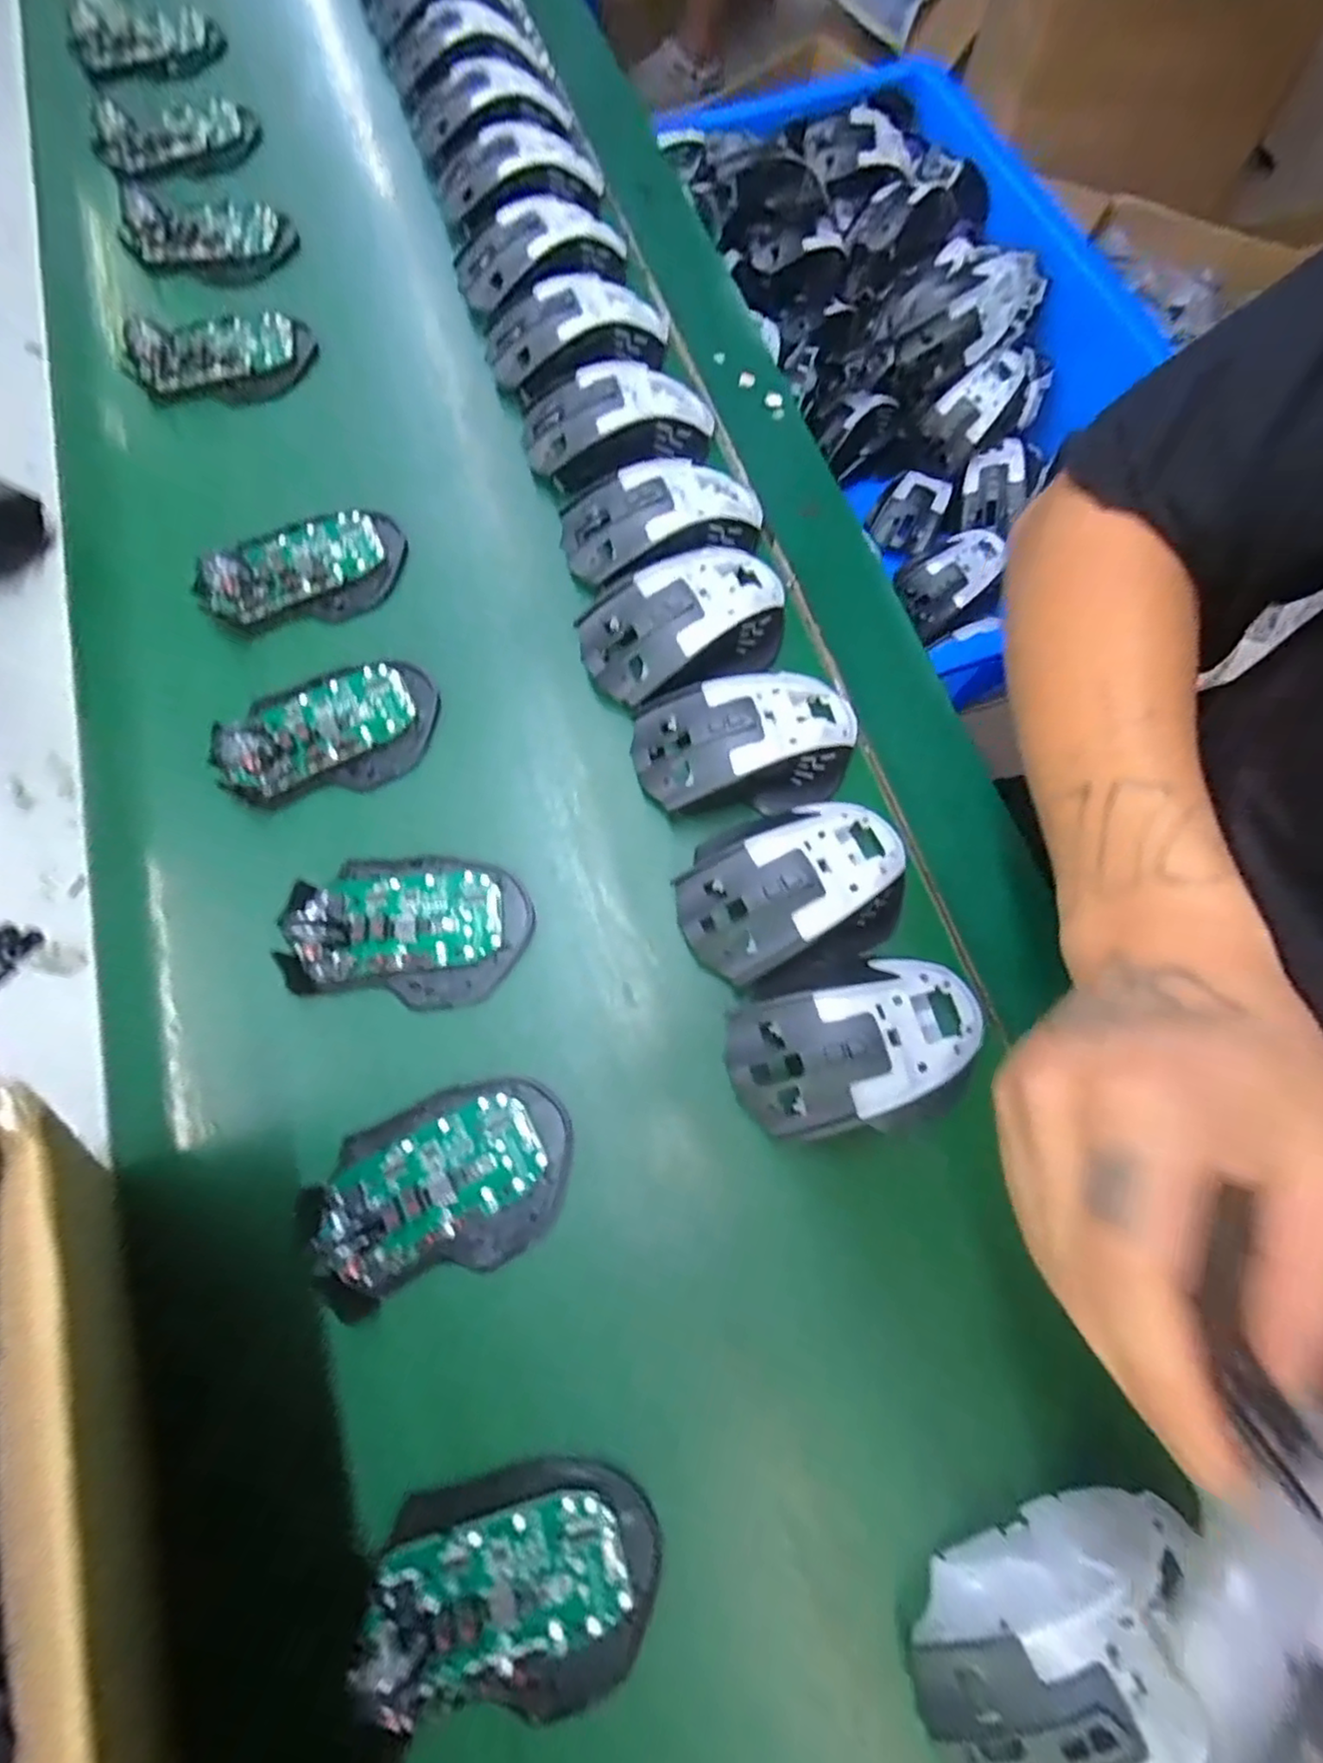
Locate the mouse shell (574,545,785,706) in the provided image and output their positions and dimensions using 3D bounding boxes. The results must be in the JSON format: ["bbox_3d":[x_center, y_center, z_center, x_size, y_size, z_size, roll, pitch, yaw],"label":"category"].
[{"bbox_3d":[0.017,-0.137,0.344,0.113,0.034,0.065,-25,74,-8],"label":"mouse shell"}]

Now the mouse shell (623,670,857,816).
[{"bbox_3d":[0.043,-0.072,0.328,0.112,0.034,0.068,-3,72,-1],"label":"mouse shell"}]

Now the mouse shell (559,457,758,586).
[{"bbox_3d":[0.001,-0.204,0.370,0.113,0.035,0.053,-15,73,-5],"label":"mouse shell"}]

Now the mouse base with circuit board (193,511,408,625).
[{"bbox_3d":[-0.207,-0.184,0.376,0.110,0.030,0.063,-13,73,-4],"label":"mouse base with circuit board"}]

